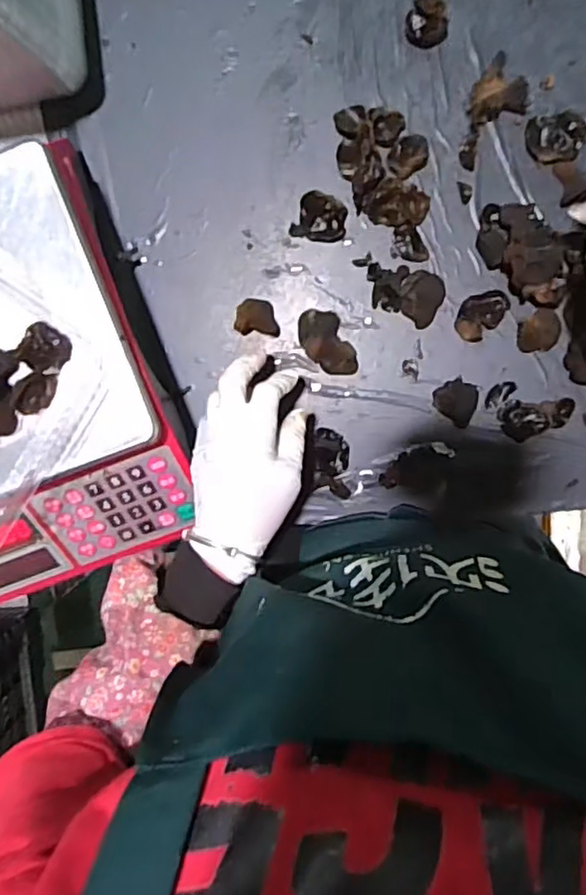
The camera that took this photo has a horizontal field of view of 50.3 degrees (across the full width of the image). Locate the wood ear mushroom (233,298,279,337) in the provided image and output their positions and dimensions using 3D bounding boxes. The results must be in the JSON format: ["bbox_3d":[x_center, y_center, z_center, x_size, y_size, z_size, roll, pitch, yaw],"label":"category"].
[{"bbox_3d":[-0.029,-0.109,0.522,0.034,0.026,0.029,2,97,4],"label":"wood ear mushroom"}]

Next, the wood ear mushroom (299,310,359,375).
[{"bbox_3d":[0.028,-0.087,0.524,0.036,0.014,0.061,-26,94,6],"label":"wood ear mushroom"}]

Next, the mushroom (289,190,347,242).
[{"bbox_3d":[0.022,-0.189,0.514,0.043,0.015,0.035,15,97,2],"label":"mushroom"}]

